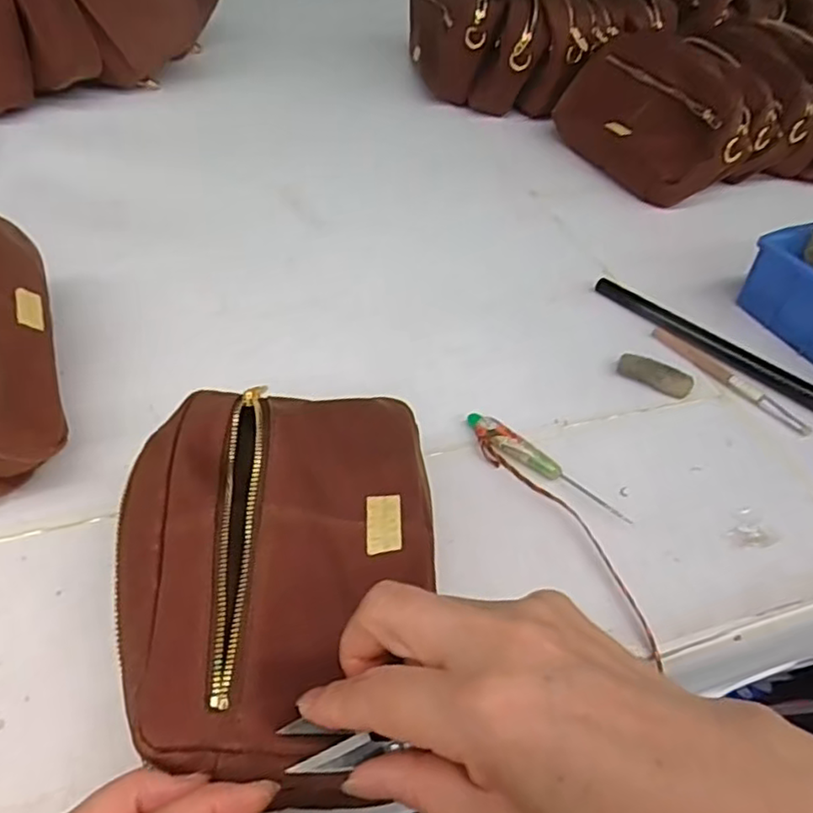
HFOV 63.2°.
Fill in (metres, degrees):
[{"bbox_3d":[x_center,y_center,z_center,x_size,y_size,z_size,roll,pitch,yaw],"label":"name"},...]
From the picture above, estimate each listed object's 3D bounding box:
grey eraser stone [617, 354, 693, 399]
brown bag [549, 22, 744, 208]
[{"bbox_3d":[0.177,-0.023,0.471,0.052,0.011,0.020,22,46,16],"label":"grey eraser stone"},{"bbox_3d":[0.256,-0.307,0.699,0.090,0.110,0.206,-19,49,-24],"label":"brown bag"}]

